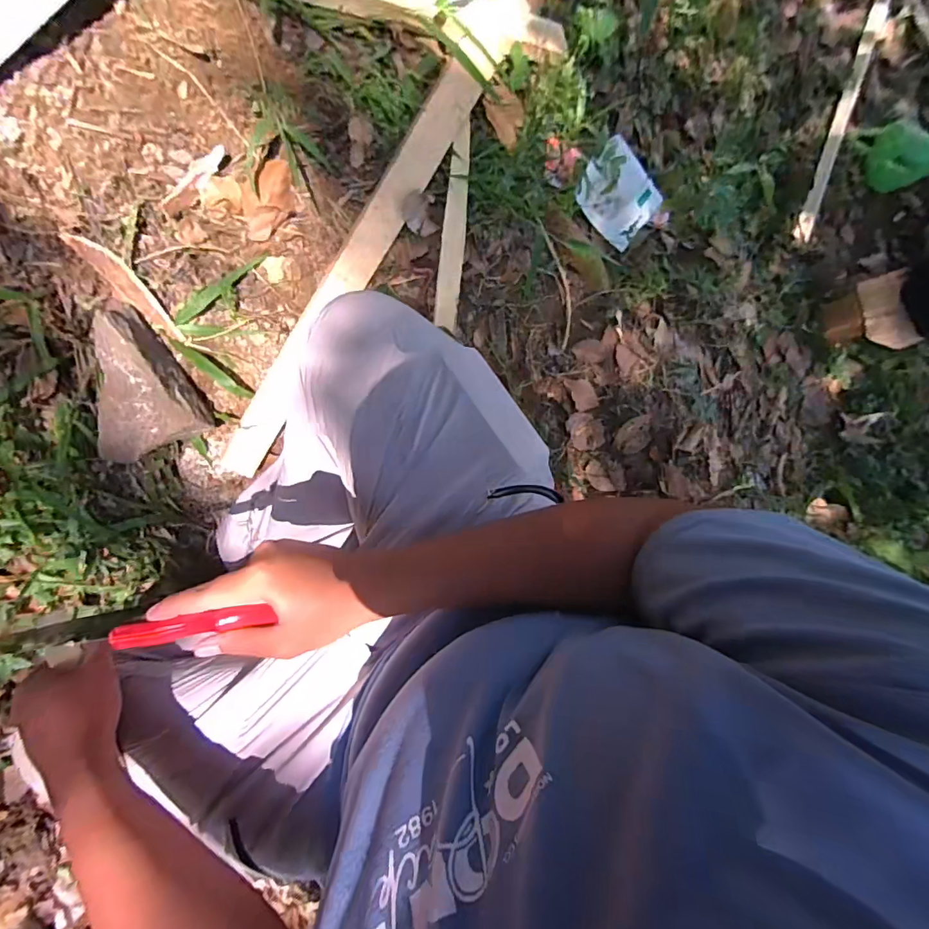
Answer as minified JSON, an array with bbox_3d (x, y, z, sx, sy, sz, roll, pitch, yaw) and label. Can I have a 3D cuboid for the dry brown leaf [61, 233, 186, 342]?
[{"bbox_3d":[-0.406,-0.214,0.590,0.029,0.011,0.149,-41,121,-5],"label":"dry brown leaf"}]

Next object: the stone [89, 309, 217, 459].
[{"bbox_3d":[-0.411,-0.095,0.586,0.123,0.082,0.166,-27,93,-6],"label":"stone"}]

